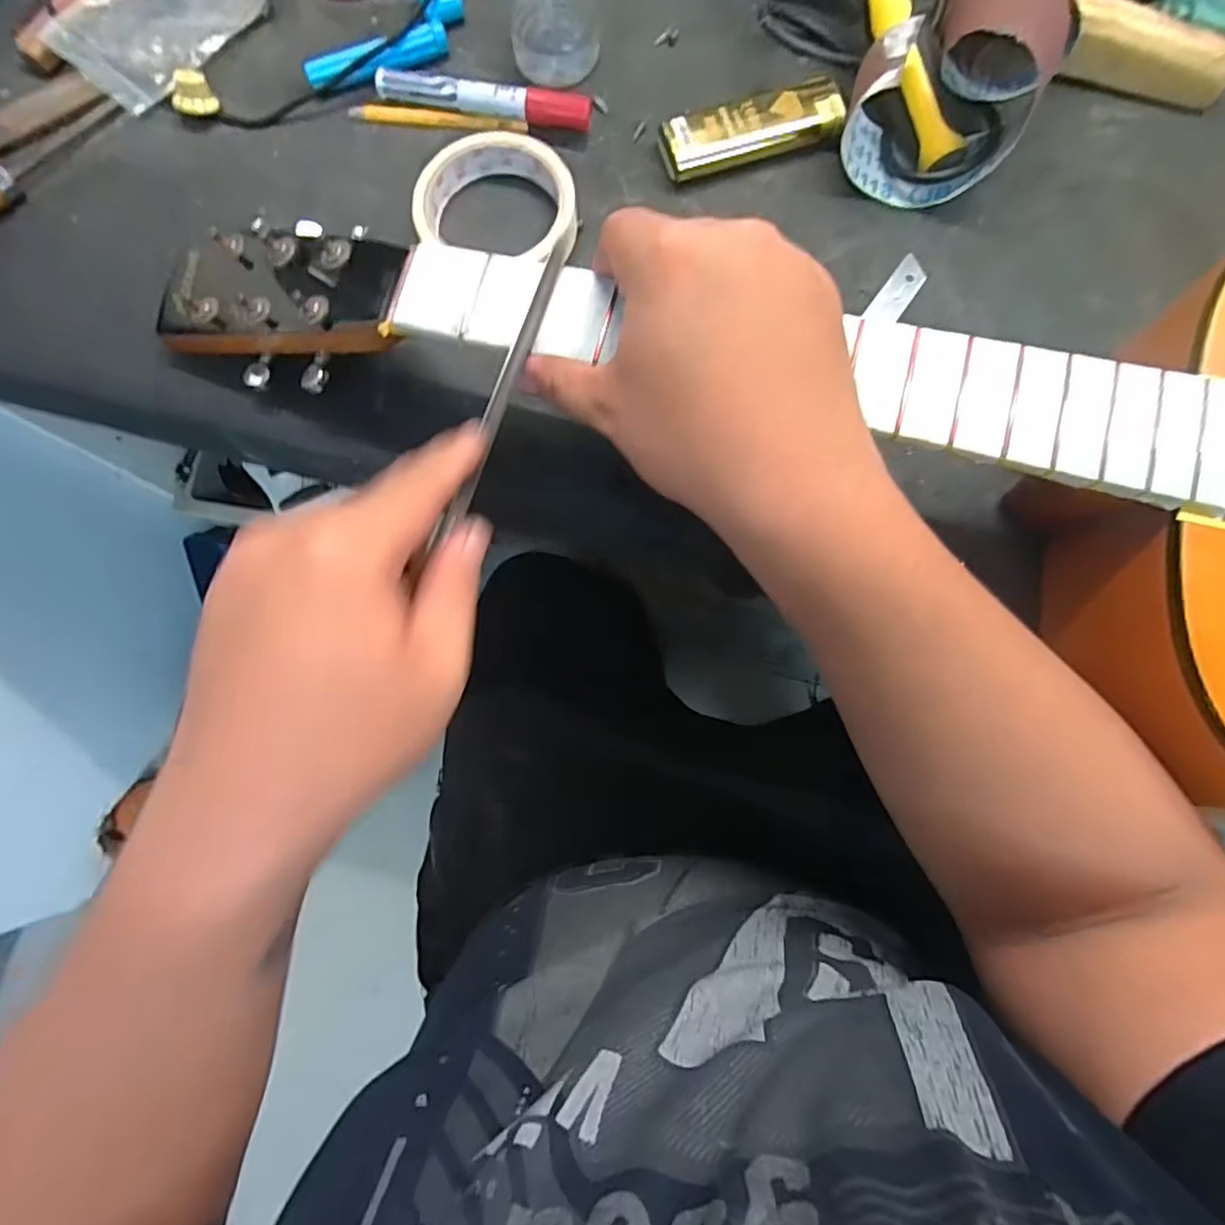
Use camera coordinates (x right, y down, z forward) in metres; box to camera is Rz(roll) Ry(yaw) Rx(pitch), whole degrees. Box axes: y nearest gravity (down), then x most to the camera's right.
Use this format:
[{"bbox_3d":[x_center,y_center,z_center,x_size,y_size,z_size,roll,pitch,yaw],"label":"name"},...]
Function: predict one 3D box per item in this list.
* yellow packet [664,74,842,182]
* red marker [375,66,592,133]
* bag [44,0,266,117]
[{"bbox_3d":[0.085,-0.293,0.364,0.109,0.017,0.034,-16,81,-3],"label":"yellow packet"},{"bbox_3d":[-0.079,-0.314,0.365,0.132,0.017,0.017,11,81,2],"label":"red marker"},{"bbox_3d":[-0.281,-0.371,0.368,0.079,0.011,0.118,42,83,6],"label":"bag"}]

